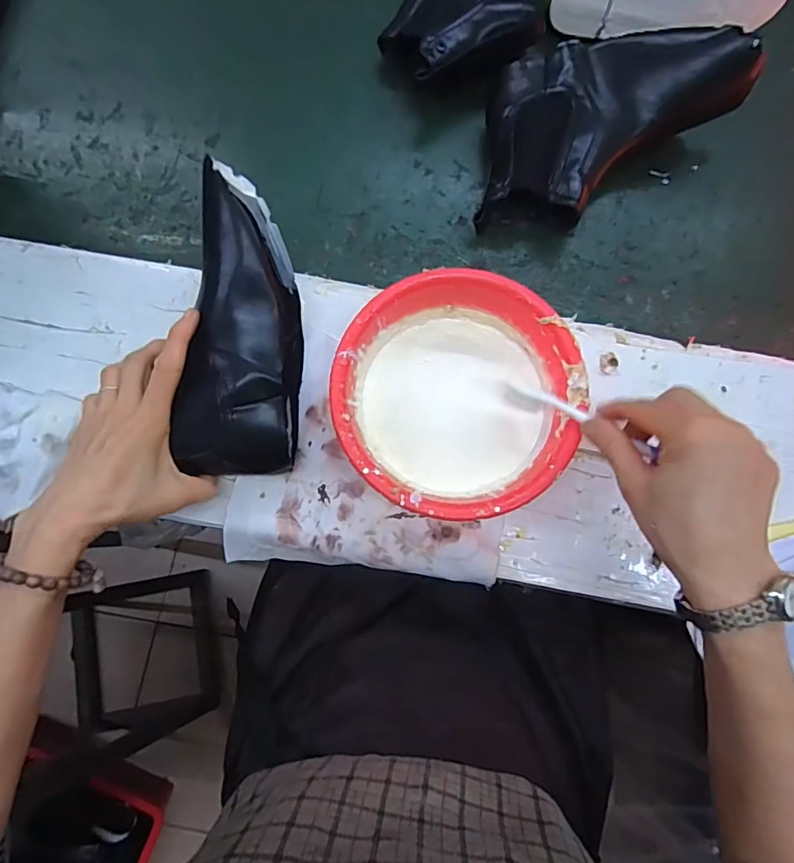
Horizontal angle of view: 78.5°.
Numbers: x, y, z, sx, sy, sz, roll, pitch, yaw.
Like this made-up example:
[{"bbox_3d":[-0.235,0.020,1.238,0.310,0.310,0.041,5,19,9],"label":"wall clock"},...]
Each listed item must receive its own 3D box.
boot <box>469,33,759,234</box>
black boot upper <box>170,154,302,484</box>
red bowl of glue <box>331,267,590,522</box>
[{"bbox_3d":[0.184,-0.304,0.478,0.266,0.091,0.157,-37,82,-6],"label":"boot"},{"bbox_3d":[-0.127,-0.086,0.407,0.079,0.086,0.239,2,90,1],"label":"black boot upper"},{"bbox_3d":[0.047,-0.025,0.404,0.184,0.076,0.184,0,80,0],"label":"red bowl of glue"}]

